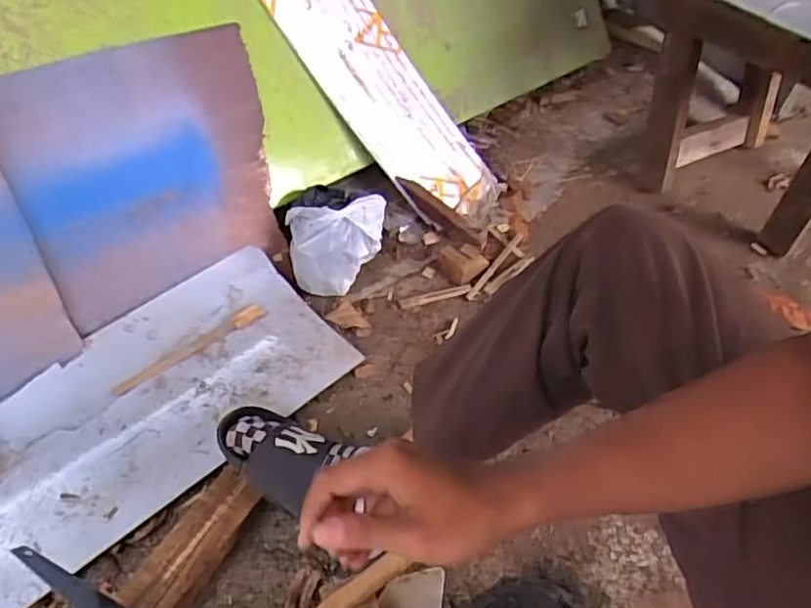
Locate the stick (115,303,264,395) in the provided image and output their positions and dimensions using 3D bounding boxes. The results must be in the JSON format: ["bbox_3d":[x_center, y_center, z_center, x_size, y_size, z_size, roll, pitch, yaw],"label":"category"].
[{"bbox_3d":[-0.324,0.065,0.943,0.245,0.018,0.027,-33,59,-24],"label":"stick"}]

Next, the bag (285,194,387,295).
[{"bbox_3d":[-0.109,-0.092,1.046,0.163,0.137,0.112,-7,51,-11],"label":"bag"}]

